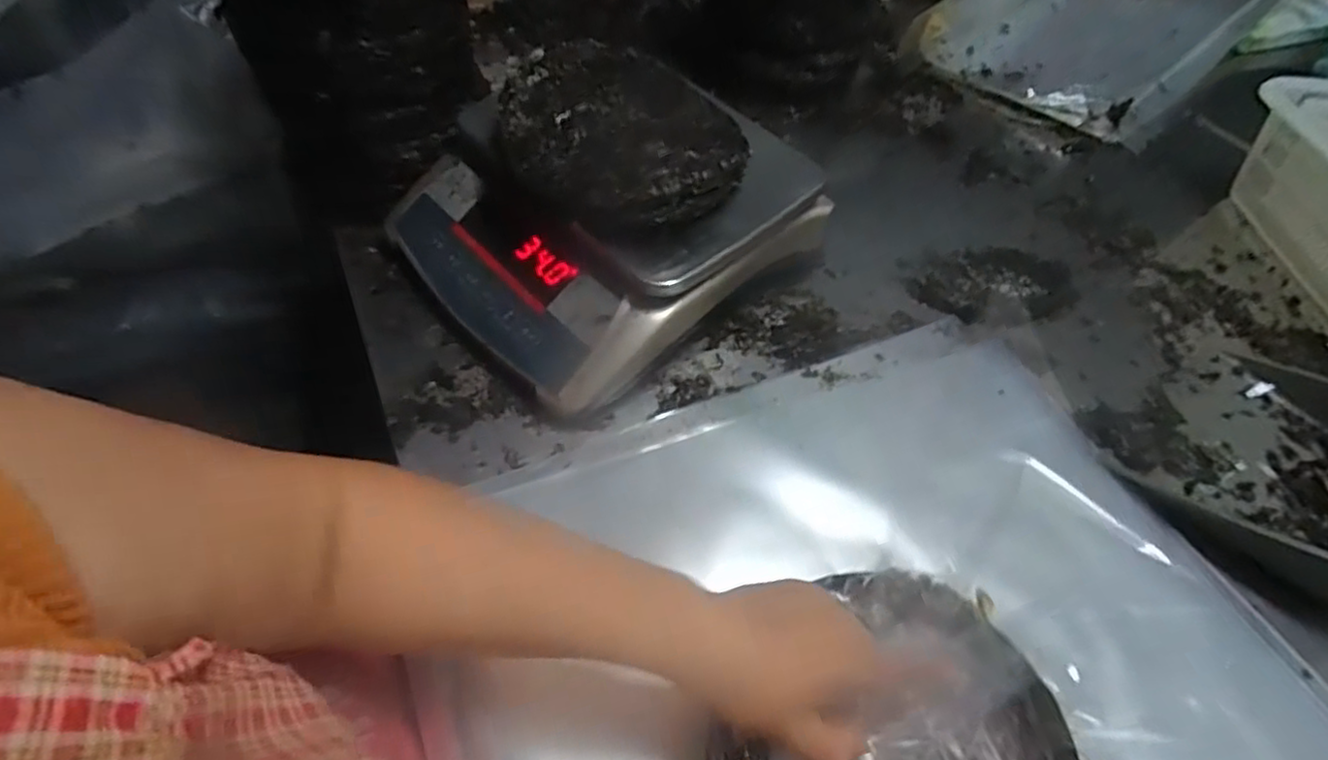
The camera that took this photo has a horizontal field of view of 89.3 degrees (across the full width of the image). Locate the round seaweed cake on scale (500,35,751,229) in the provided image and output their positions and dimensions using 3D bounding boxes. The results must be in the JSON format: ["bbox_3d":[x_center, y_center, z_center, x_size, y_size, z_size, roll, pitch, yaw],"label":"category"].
[{"bbox_3d":[-0.033,-0.215,0.575,0.213,0.052,0.192,28,55,17],"label":"round seaweed cake on scale"}]

